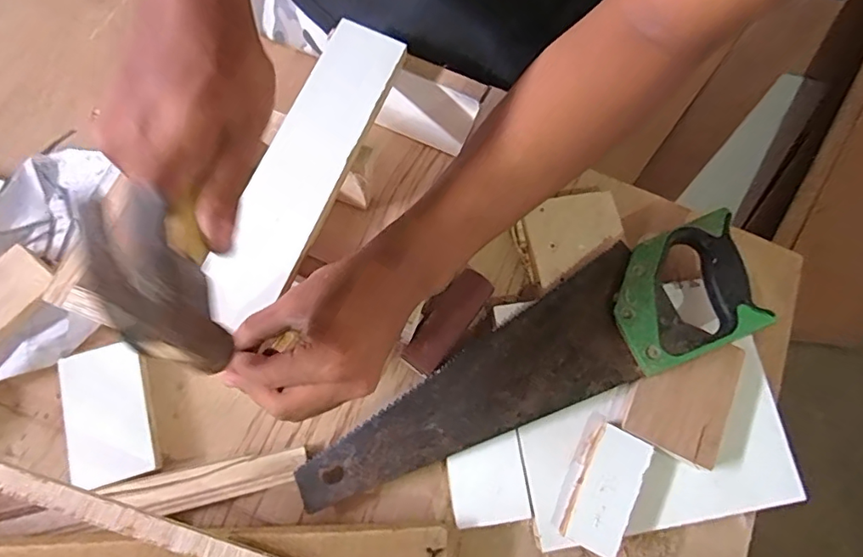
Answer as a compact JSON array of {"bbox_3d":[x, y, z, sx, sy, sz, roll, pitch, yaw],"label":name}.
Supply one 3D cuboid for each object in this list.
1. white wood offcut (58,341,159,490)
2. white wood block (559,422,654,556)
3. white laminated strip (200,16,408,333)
[{"bbox_3d":[-0.268,0.113,0.439,0.067,0.021,0.108,-12,74,-9],"label":"white wood offcut"},{"bbox_3d":[0.145,0.175,0.440,0.045,0.020,0.097,27,72,4],"label":"white wood block"},{"bbox_3d":[-0.098,-0.088,0.405,0.062,0.010,0.259,22,76,5],"label":"white laminated strip"}]

